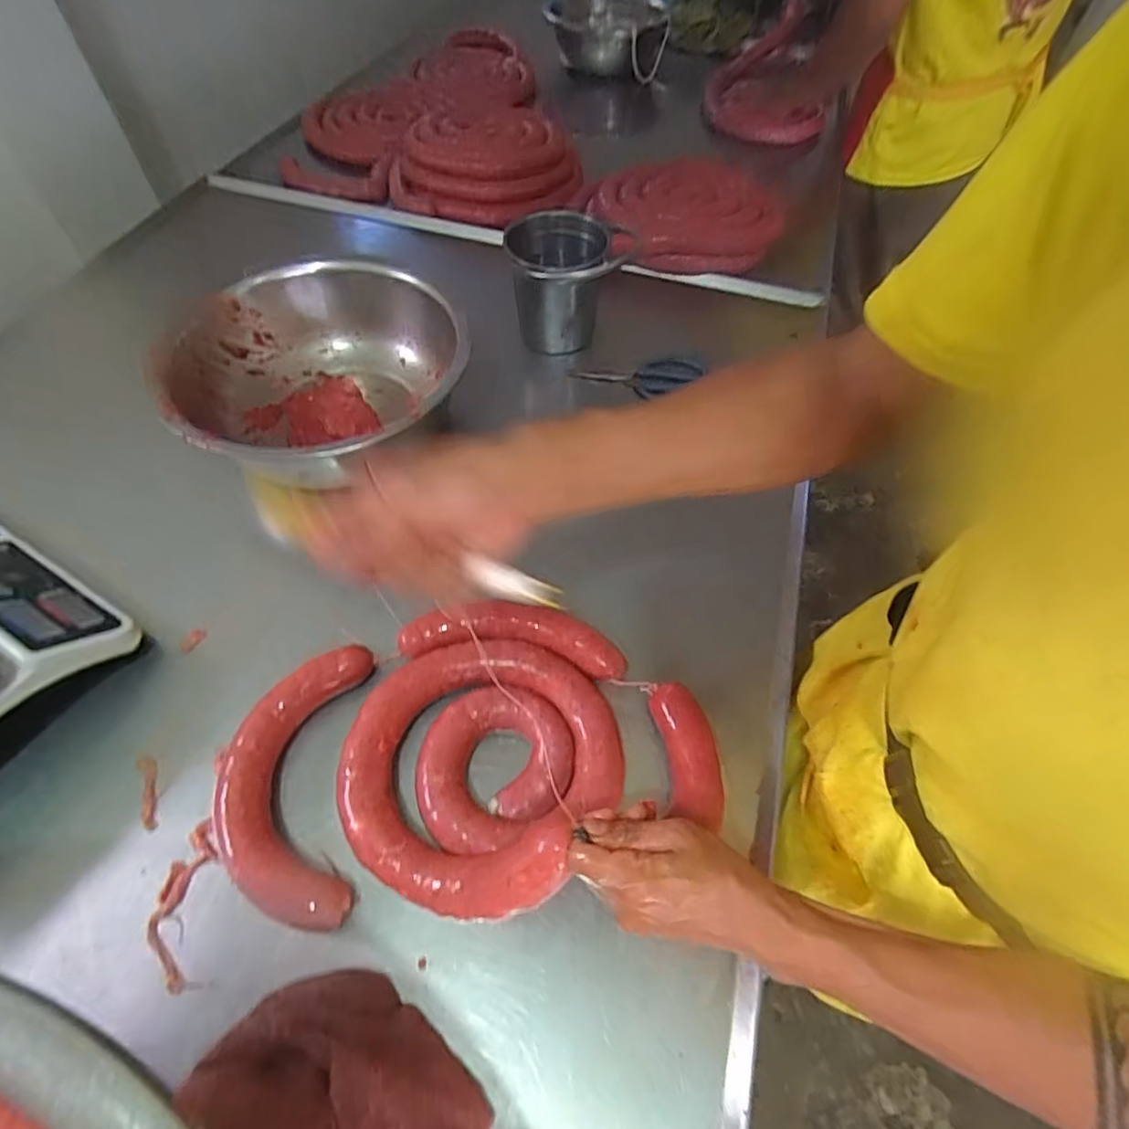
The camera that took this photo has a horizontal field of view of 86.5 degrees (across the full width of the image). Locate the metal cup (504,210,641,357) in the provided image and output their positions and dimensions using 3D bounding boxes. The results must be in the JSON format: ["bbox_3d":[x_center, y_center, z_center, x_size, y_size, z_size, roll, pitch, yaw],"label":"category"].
[{"bbox_3d":[-0.005,-0.359,0.796,0.133,0.139,0.153,0,56,-1],"label":"metal cup"}]

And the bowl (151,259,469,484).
[{"bbox_3d":[-0.272,-0.205,0.709,0.326,0.132,0.313,-13,57,-10],"label":"bowl"}]

